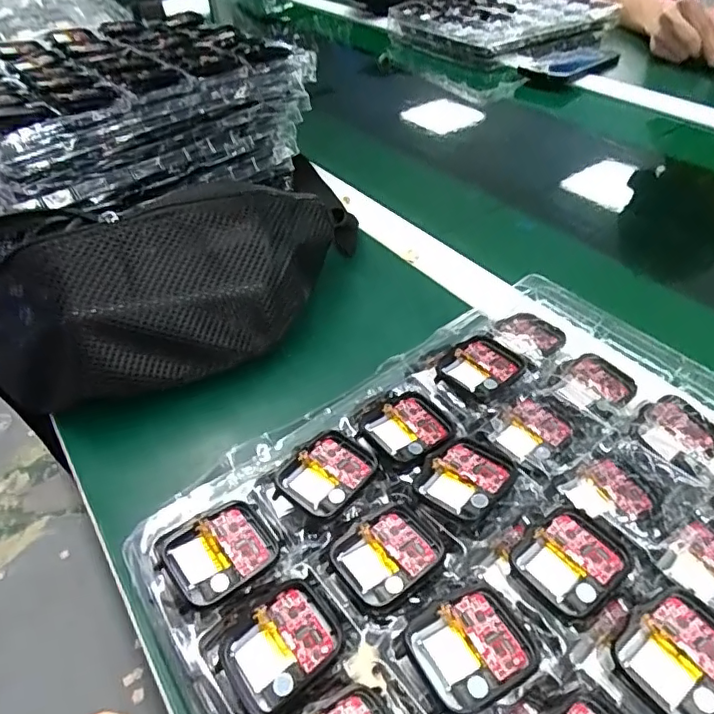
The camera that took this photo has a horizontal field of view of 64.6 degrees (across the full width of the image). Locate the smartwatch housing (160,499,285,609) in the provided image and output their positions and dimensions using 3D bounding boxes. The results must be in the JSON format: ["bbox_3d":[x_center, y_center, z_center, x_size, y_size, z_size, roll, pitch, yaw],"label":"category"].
[{"bbox_3d":[-0.058,0.083,0.243,0.044,0.008,0.038,-32,50,-26],"label":"smartwatch housing"}]

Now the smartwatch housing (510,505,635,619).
[{"bbox_3d":[0.090,0.087,0.238,0.043,0.009,0.036,-29,49,-24],"label":"smartwatch housing"}]

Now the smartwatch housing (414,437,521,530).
[{"bbox_3d":[0.051,0.058,0.264,0.042,0.009,0.037,-31,50,-25],"label":"smartwatch housing"}]

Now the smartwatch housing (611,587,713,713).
[{"bbox_3d":[0.120,0.111,0.208,0.042,0.012,0.038,-29,49,-24],"label":"smartwatch housing"}]

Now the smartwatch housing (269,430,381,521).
[{"bbox_3d":[-0.015,0.056,0.271,0.038,0.007,0.042,25,51,27],"label":"smartwatch housing"}]

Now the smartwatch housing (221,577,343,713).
[{"bbox_3d":[-0.029,0.111,0.217,0.044,0.007,0.035,-27,48,-22],"label":"smartwatch housing"}]

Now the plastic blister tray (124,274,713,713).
[{"bbox_3d":[0.085,0.085,0.236,0.285,0.025,0.267,-31,50,-25],"label":"plastic blister tray"}]

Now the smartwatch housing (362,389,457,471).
[{"bbox_3d":[0.027,0.036,0.290,0.045,0.005,0.040,-26,48,-21],"label":"smartwatch housing"}]

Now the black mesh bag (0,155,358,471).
[{"bbox_3d":[-0.120,-0.065,0.401,0.281,0.097,0.141,-35,52,-28],"label":"black mesh bag"}]

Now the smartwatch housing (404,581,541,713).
[{"bbox_3d":[0.044,0.108,0.211,0.044,0.009,0.037,-22,47,-18],"label":"smartwatch housing"}]

